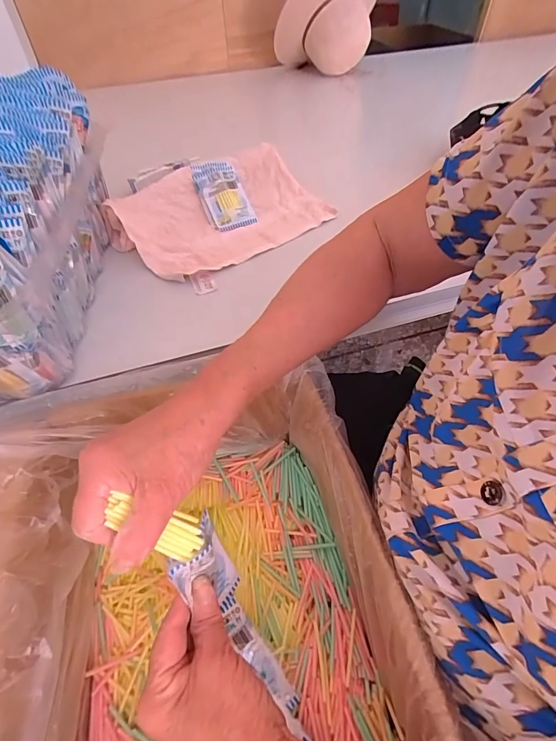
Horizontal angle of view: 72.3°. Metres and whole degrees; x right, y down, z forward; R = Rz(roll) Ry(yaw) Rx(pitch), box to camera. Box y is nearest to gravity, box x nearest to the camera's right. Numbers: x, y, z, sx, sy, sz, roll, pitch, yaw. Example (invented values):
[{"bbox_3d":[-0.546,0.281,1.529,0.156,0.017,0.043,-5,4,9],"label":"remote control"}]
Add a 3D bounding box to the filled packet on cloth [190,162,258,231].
[{"bbox_3d":[-0.089,-0.287,0.621,0.074,0.015,0.125,-19,82,-11],"label":"filled packet on cloth"}]

